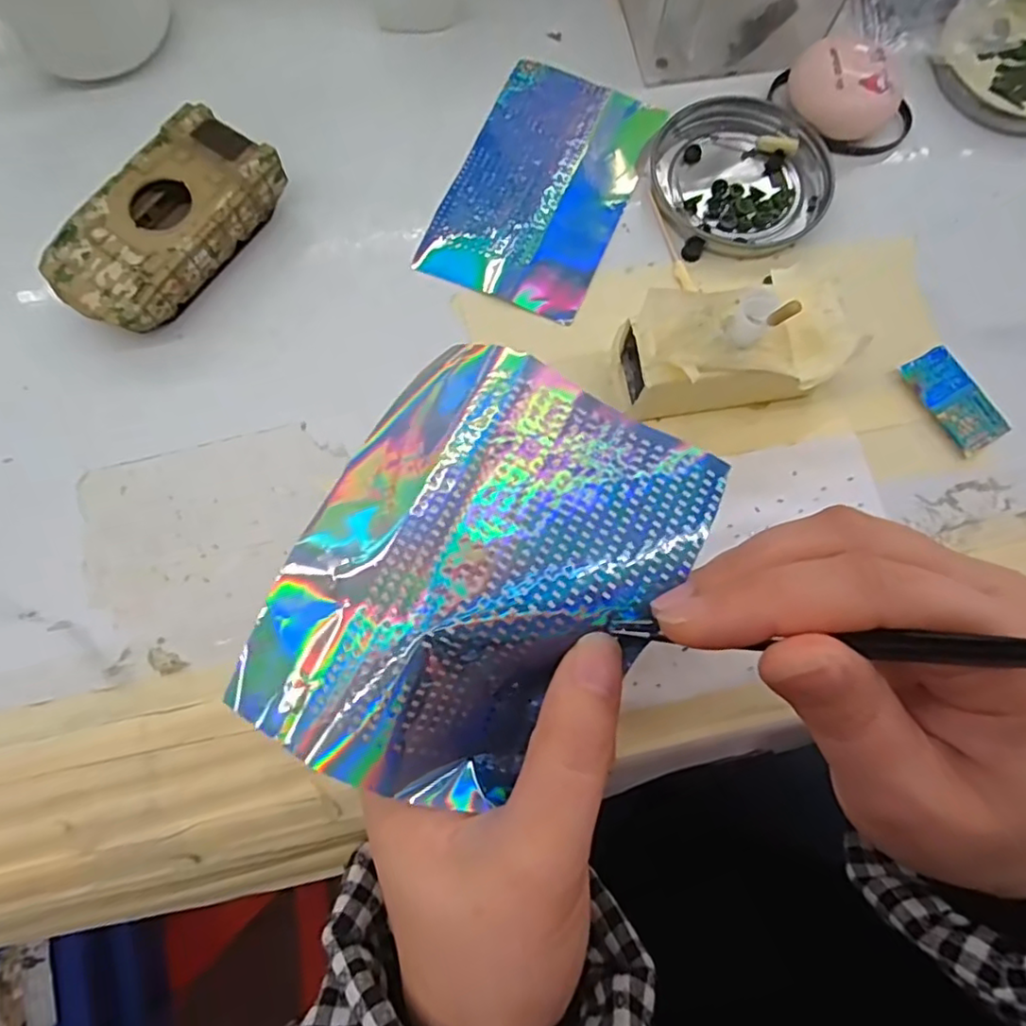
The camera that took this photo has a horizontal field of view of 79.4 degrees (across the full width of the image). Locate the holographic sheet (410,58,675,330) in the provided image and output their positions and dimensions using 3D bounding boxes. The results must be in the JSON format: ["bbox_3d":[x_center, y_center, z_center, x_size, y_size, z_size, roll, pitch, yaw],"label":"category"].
[{"bbox_3d":[0.014,-0.149,0.279,0.077,0.004,0.123,23,77,5],"label":"holographic sheet"}]

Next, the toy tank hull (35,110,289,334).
[{"bbox_3d":[-0.142,-0.117,0.257,0.050,0.026,0.095,35,78,7],"label":"toy tank hull"}]

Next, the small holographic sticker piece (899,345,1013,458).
[{"bbox_3d":[0.183,-0.048,0.254,0.026,0.004,0.044,-28,78,-8],"label":"small holographic sticker piece"}]

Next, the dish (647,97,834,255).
[{"bbox_3d":[0.101,-0.152,0.278,0.079,0.008,0.073,0,75,0],"label":"dish"}]

